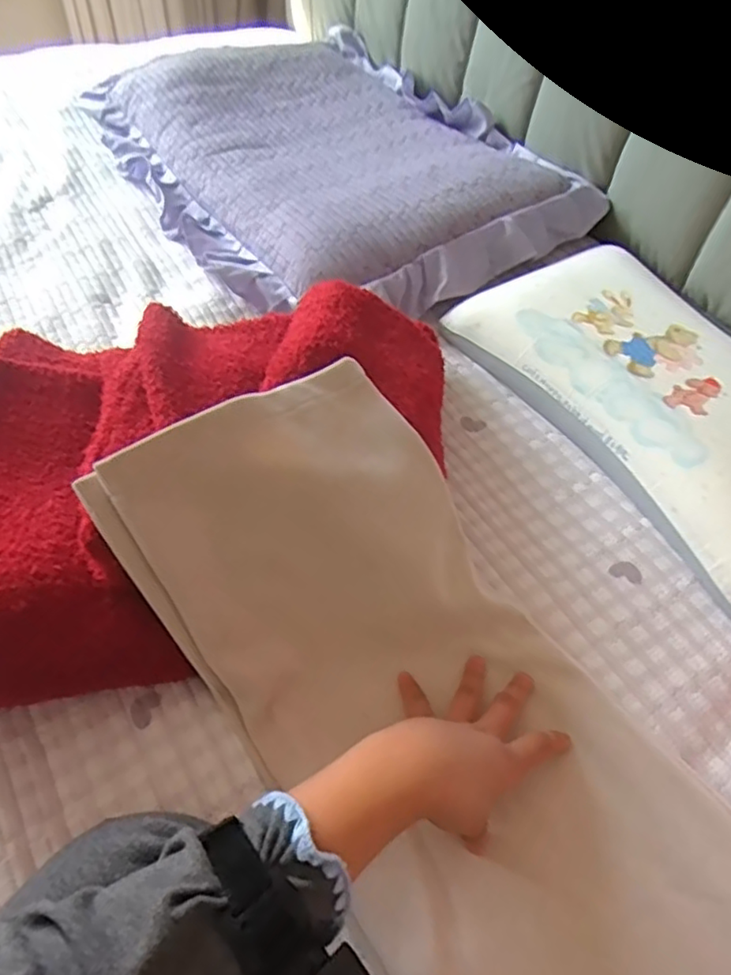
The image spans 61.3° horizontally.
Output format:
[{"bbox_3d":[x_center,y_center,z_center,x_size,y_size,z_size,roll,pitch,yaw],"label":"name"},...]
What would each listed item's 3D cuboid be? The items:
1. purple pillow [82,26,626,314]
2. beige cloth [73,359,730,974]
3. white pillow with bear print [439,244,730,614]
[{"bbox_3d":[-0.070,-0.484,0.910,0.478,0.092,0.703,-25,57,-21],"label":"purple pillow"},{"bbox_3d":[0.108,0.239,0.374,0.245,0.137,0.706,-30,70,-24],"label":"beige cloth"},{"bbox_3d":[0.325,-0.091,0.646,0.261,0.064,0.461,-25,57,-21],"label":"white pillow with bear print"}]

